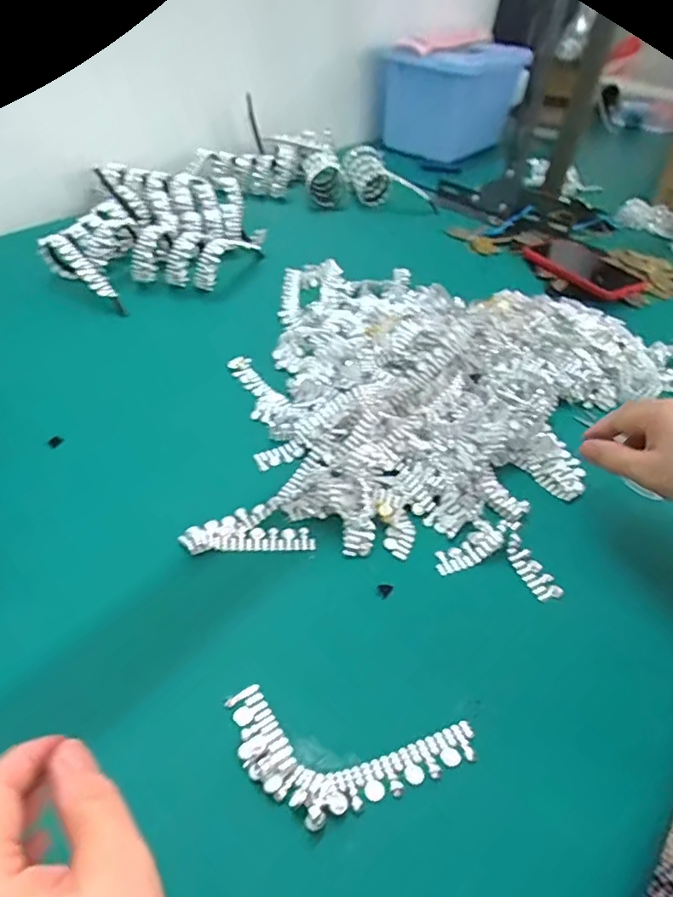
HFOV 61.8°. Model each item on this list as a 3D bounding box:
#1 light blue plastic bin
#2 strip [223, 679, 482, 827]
[{"bbox_3d":[0.234,-0.711,1.148,0.214,0.173,0.252,27,48,21],"label":"light blue plastic bin"},{"bbox_3d":[0.006,0.175,0.314,0.140,0.014,0.065,9,44,4],"label":"strip"}]

